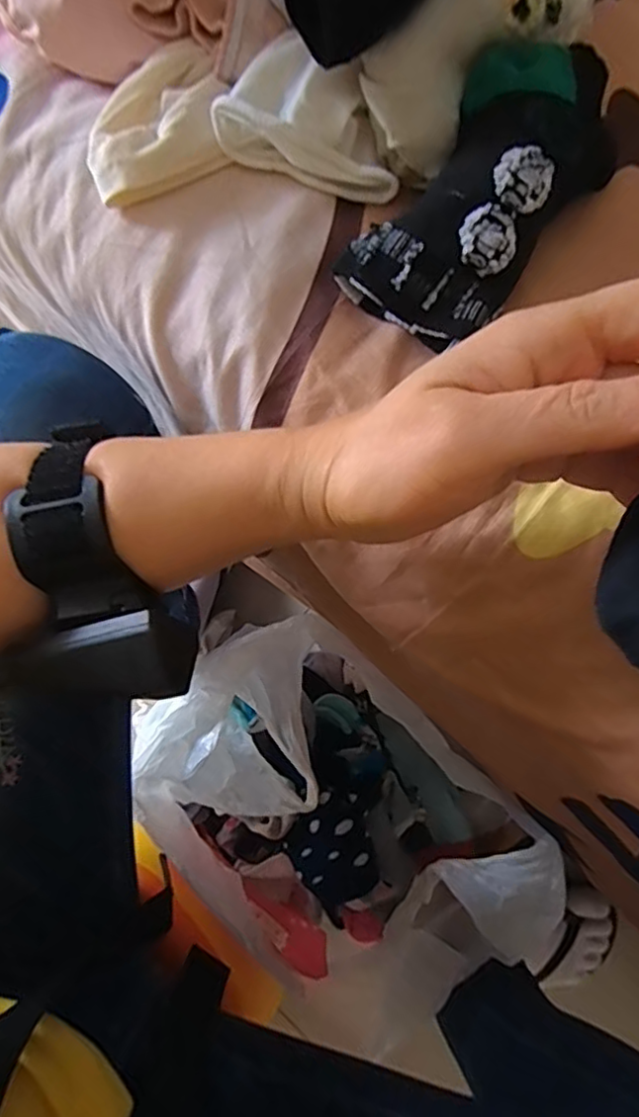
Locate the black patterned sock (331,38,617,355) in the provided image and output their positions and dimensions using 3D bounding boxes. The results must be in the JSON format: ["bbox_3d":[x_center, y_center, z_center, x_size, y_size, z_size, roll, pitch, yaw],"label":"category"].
[{"bbox_3d":[0.070,-0.152,0.265,0.070,0.044,0.127,40,96,7],"label":"black patterned sock"}]

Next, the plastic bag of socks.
[{"bbox_3d":[0.018,0.233,0.553,0.325,0.156,0.221,43,81,8],"label":"plastic bag of socks"}]

